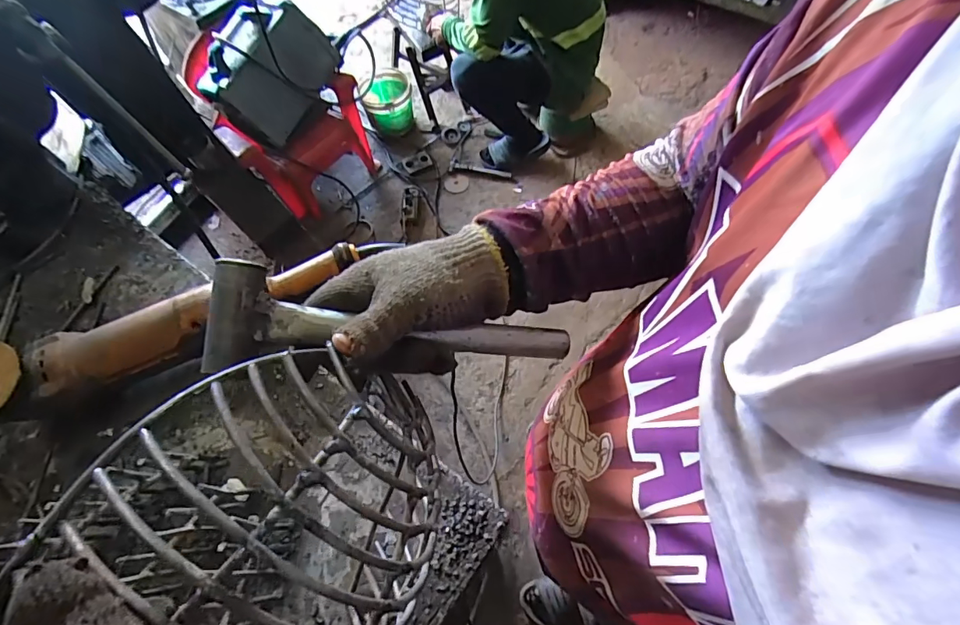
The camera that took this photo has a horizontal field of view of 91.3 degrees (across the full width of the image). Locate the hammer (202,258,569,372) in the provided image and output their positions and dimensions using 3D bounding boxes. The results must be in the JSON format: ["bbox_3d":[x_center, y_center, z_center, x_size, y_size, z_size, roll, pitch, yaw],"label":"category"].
[{"bbox_3d":[-0.047,0.013,0.318,0.240,0.026,0.060,7,62,-18],"label":"hammer"}]

